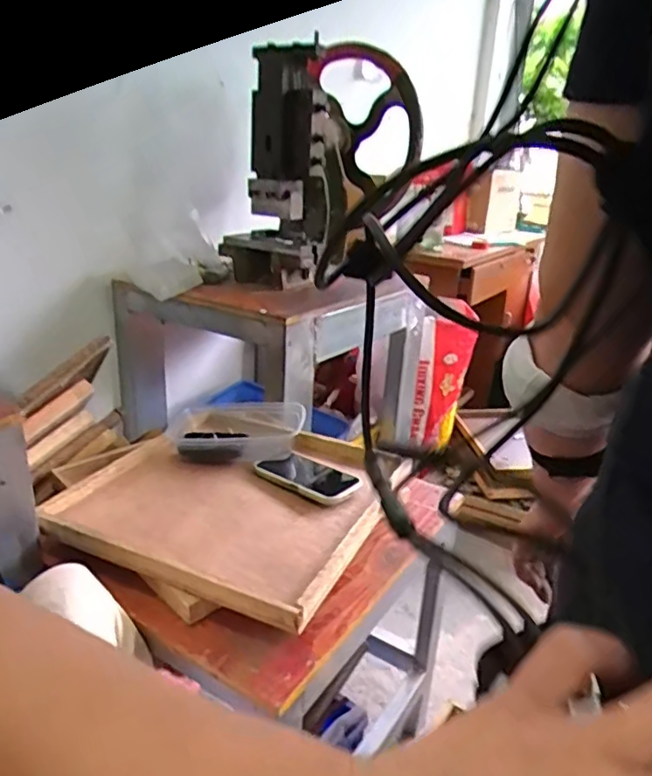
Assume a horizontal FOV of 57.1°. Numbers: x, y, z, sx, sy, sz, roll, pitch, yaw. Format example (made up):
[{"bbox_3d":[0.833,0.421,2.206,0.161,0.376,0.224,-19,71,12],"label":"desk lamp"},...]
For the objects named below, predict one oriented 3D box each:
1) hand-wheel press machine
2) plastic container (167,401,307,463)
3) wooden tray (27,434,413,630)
[{"bbox_3d":[0.002,-0.475,1.288,0.176,0.460,0.435,20,27,36],"label":"hand-wheel press machine"},{"bbox_3d":[-0.148,0.072,1.006,0.217,0.063,0.145,1,22,-5],"label":"plastic container"},{"bbox_3d":[-0.136,0.161,0.859,0.401,0.031,0.361,11,23,21],"label":"wooden tray"}]

